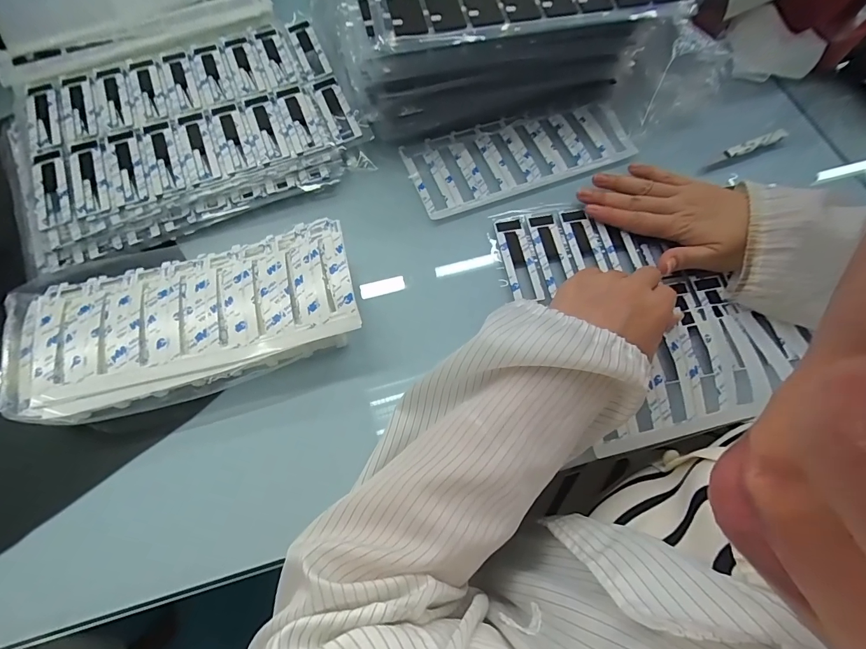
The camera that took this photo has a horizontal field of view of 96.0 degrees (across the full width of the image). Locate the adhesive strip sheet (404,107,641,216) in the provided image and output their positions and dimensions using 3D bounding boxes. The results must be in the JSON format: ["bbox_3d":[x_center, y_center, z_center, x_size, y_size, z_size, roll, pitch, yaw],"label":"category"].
[{"bbox_3d":[0.087,-0.178,0.401,0.223,0.017,0.092,-18,72,-6],"label":"adhesive strip sheet"}]

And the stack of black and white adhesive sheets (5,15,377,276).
[{"bbox_3d":[-0.246,-0.194,0.391,0.311,0.023,0.219,-22,72,-8],"label":"stack of black and white adhesive sheets"}]

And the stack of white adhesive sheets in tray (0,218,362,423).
[{"bbox_3d":[-0.189,-0.005,0.304,0.255,0.028,0.111,-12,70,-6],"label":"stack of white adhesive sheets in tray"}]

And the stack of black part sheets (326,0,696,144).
[{"bbox_3d":[0.054,-0.324,0.403,0.294,0.100,0.210,-13,70,-6],"label":"stack of black part sheets"}]

